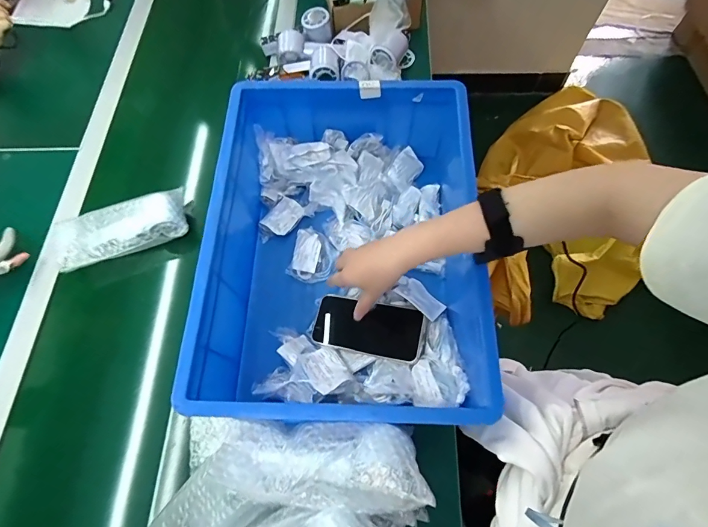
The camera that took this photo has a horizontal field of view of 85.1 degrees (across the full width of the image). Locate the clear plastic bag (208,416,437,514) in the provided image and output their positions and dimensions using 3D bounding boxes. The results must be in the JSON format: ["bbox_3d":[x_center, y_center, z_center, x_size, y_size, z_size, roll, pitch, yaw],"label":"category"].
[{"bbox_3d":[-0.031,0.187,0.363,0.189,0.045,0.076,4,67,3],"label":"clear plastic bag"}]

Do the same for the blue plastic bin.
[{"bbox_3d":[-0.016,-0.020,0.558,0.356,0.167,0.466,1,67,2],"label":"blue plastic bin"}]

